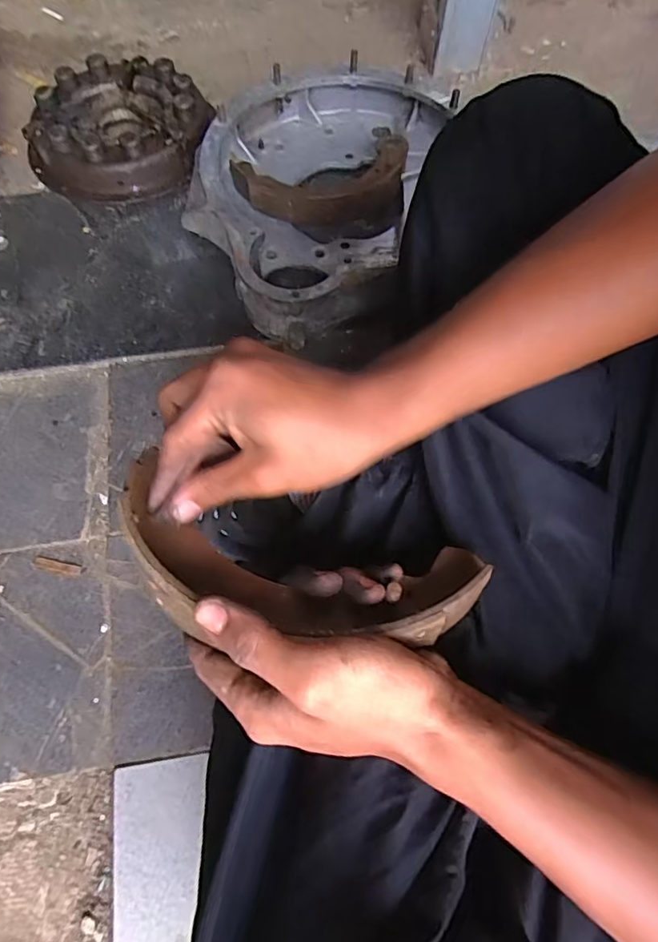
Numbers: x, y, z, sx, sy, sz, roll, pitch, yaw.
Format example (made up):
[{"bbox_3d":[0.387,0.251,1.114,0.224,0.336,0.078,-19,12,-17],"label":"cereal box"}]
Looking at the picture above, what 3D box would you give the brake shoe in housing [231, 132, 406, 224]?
[{"bbox_3d":[0.000,-0.377,0.675,0.230,0.041,0.134,-15,68,-7],"label":"brake shoe in housing"}]

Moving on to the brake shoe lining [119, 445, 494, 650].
[{"bbox_3d":[-0.021,0.045,0.291,0.217,0.028,0.088,16,58,3],"label":"brake shoe lining"}]

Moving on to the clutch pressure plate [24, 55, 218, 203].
[{"bbox_3d":[-0.286,-0.465,0.716,0.218,0.060,0.216,0,67,-1],"label":"clutch pressure plate"}]

